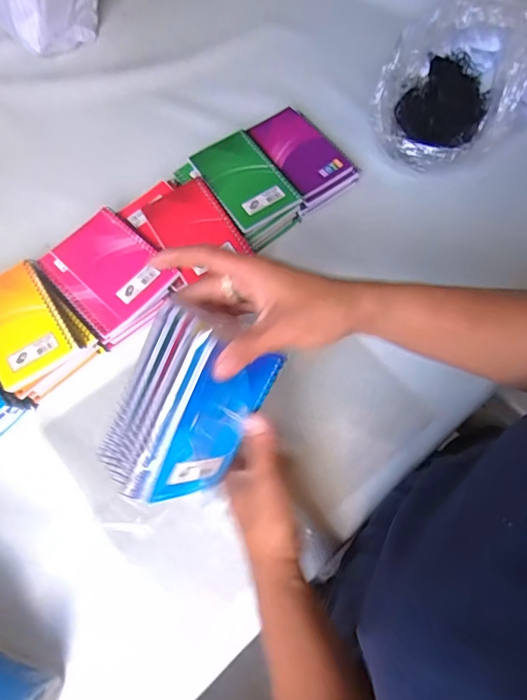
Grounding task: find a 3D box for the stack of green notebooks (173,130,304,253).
[{"bbox_3d":[-0.023,-0.193,0.576,0.101,0.046,0.145,-40,73,-14],"label":"stack of green notebooks"}]

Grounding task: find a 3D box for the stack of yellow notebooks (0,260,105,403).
[{"bbox_3d":[-0.255,-0.023,0.510,0.095,0.042,0.140,-41,74,-14],"label":"stack of yellow notebooks"}]

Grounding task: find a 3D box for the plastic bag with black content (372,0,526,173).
[{"bbox_3d":[0.231,-0.313,0.541,0.193,0.114,0.179,31,72,12],"label":"plastic bag with black content"}]

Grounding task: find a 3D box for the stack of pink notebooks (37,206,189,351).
[{"bbox_3d":[-0.170,-0.080,0.529,0.105,0.045,0.143,-41,74,-14],"label":"stack of pink notebooks"}]

